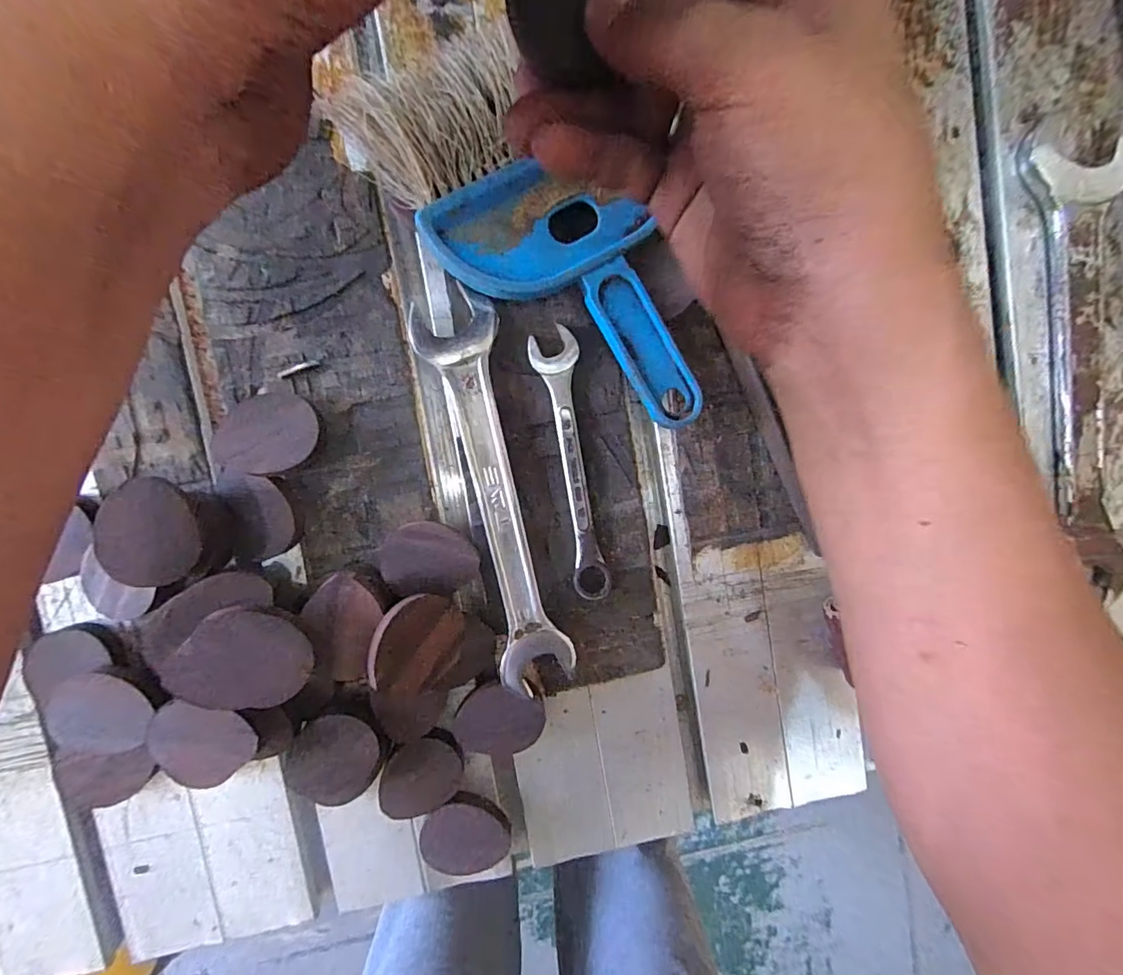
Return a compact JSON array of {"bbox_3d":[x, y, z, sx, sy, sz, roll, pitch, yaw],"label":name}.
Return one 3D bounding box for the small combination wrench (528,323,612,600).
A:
[{"bbox_3d":[0.007,-0.010,0.243,0.022,0.009,0.128,-11,95,-4],"label":"small combination wrench"}]

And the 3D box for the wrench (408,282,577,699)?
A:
[{"bbox_3d":[-0.030,0.002,0.238,0.037,0.013,0.180,-16,95,-4],"label":"wrench"}]

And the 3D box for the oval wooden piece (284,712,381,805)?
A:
[{"bbox_3d":[-0.105,0.127,0.232,0.039,0.006,0.049,13,105,-7],"label":"oval wooden piece"}]

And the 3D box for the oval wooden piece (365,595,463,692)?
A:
[{"bbox_3d":[-0.062,0.068,0.216,0.036,0.006,0.042,40,64,-27],"label":"oval wooden piece"}]

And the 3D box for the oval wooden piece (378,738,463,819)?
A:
[{"bbox_3d":[-0.068,0.141,0.244,0.037,0.004,0.039,5,94,-14],"label":"oval wooden piece"}]

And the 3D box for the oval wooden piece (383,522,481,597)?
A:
[{"bbox_3d":[-0.062,0.034,0.237,0.043,0.011,0.033,2,94,-5],"label":"oval wooden piece"}]

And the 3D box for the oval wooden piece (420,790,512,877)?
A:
[{"bbox_3d":[-0.047,0.173,0.249,0.041,0.015,0.033,37,90,-7],"label":"oval wooden piece"}]

